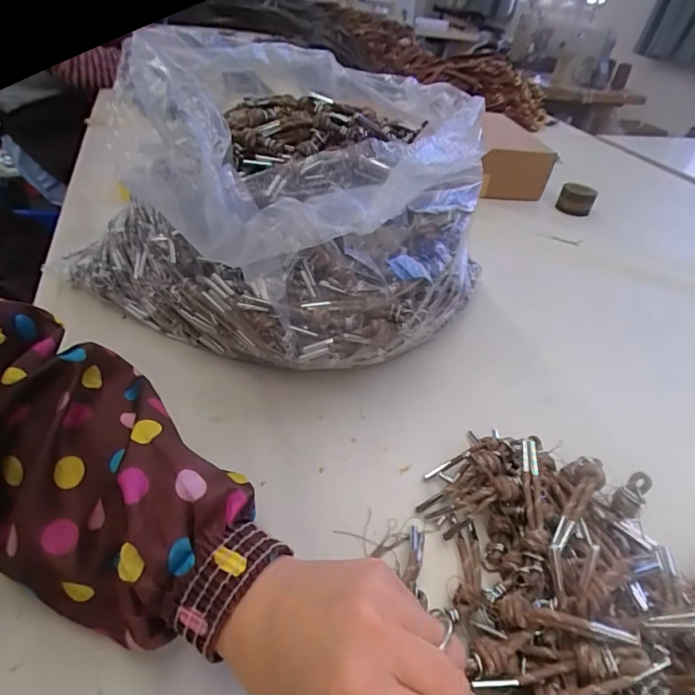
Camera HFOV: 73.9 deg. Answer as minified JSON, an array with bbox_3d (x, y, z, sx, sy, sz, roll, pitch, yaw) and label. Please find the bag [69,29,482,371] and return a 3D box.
[{"bbox_3d":[-0.042,-0.146,0.439,0.321,0.200,0.337,35,47,28],"label":"bag"}]

